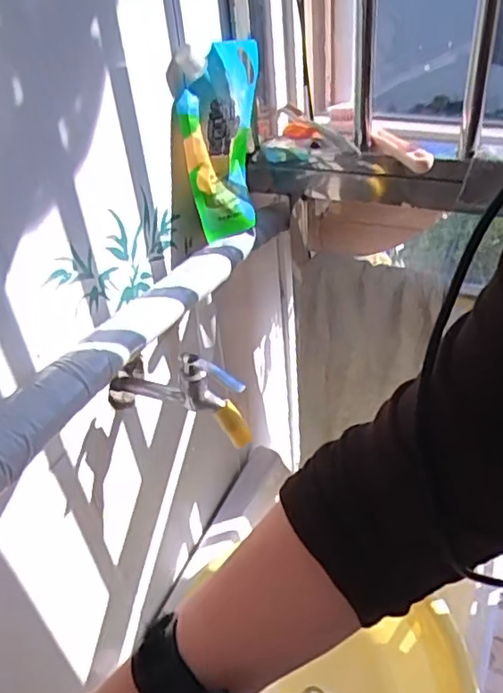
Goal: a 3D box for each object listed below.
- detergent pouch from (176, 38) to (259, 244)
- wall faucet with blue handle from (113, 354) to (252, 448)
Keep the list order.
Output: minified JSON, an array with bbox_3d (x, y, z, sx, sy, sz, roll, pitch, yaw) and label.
[{"bbox_3d":[-0.030,-0.235,0.692,0.059,0.190,0.145,4,40,11],"label":"detergent pouch"},{"bbox_3d":[-0.079,0.045,0.636,0.162,0.094,0.044,18,45,26],"label":"wall faucet with blue handle"}]

